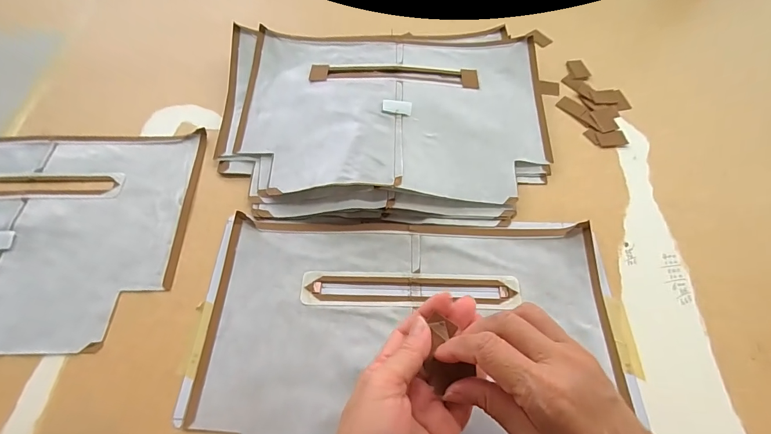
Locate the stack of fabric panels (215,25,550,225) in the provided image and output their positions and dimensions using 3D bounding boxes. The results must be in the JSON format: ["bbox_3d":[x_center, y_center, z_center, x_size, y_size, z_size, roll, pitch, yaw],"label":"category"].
[{"bbox_3d":[-0.001,-0.118,0.440,0.364,0.031,0.262,-1,63,0],"label":"stack of fabric panels"}]

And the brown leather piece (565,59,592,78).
[{"bbox_3d":[0.250,-0.194,0.502,0.024,0.004,0.034,-9,63,-4],"label":"brown leather piece"}]

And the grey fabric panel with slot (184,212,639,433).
[{"bbox_3d":[0.022,0.112,0.331,0.351,0.012,0.240,1,63,1],"label":"grey fabric panel with slot"}]

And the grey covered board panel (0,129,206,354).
[{"bbox_3d":[-0.376,0.016,0.383,0.341,0.010,0.227,-2,63,-1],"label":"grey covered board panel"}]

